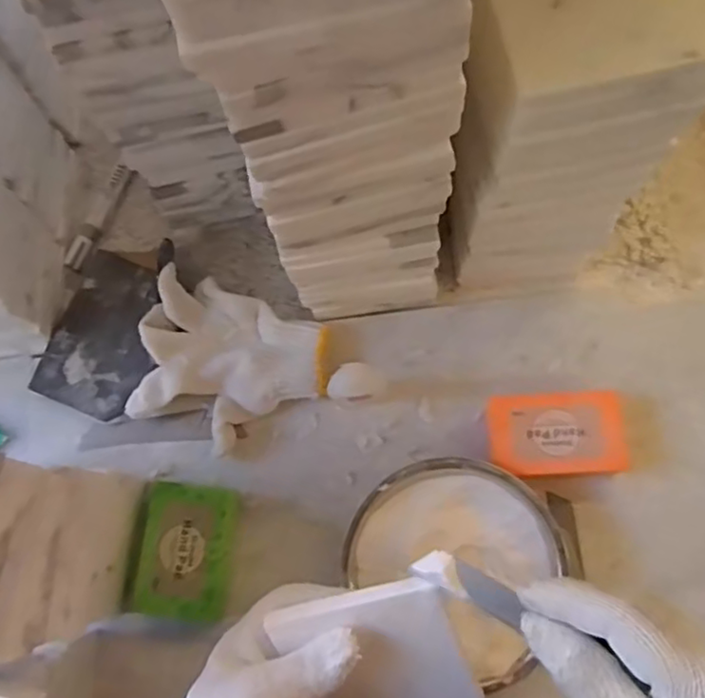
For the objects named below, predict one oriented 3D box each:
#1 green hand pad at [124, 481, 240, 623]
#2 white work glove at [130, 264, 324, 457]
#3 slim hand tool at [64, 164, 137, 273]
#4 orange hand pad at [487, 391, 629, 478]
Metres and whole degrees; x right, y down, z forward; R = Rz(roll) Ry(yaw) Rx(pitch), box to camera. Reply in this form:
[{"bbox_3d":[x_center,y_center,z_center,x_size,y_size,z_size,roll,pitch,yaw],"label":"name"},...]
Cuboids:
[{"bbox_3d":[-0.126,0.149,0.477,0.073,0.029,0.092,7,75,4],"label":"green hand pad"},{"bbox_3d":[-0.101,0.016,0.512,0.153,0.032,0.122,23,77,8],"label":"white work glove"},{"bbox_3d":[-0.230,-0.120,0.582,0.016,0.015,0.105,23,77,8],"label":"slim hand tool"},{"bbox_3d":[0.151,0.064,0.478,0.094,0.037,0.061,-3,75,1],"label":"orange hand pad"}]

